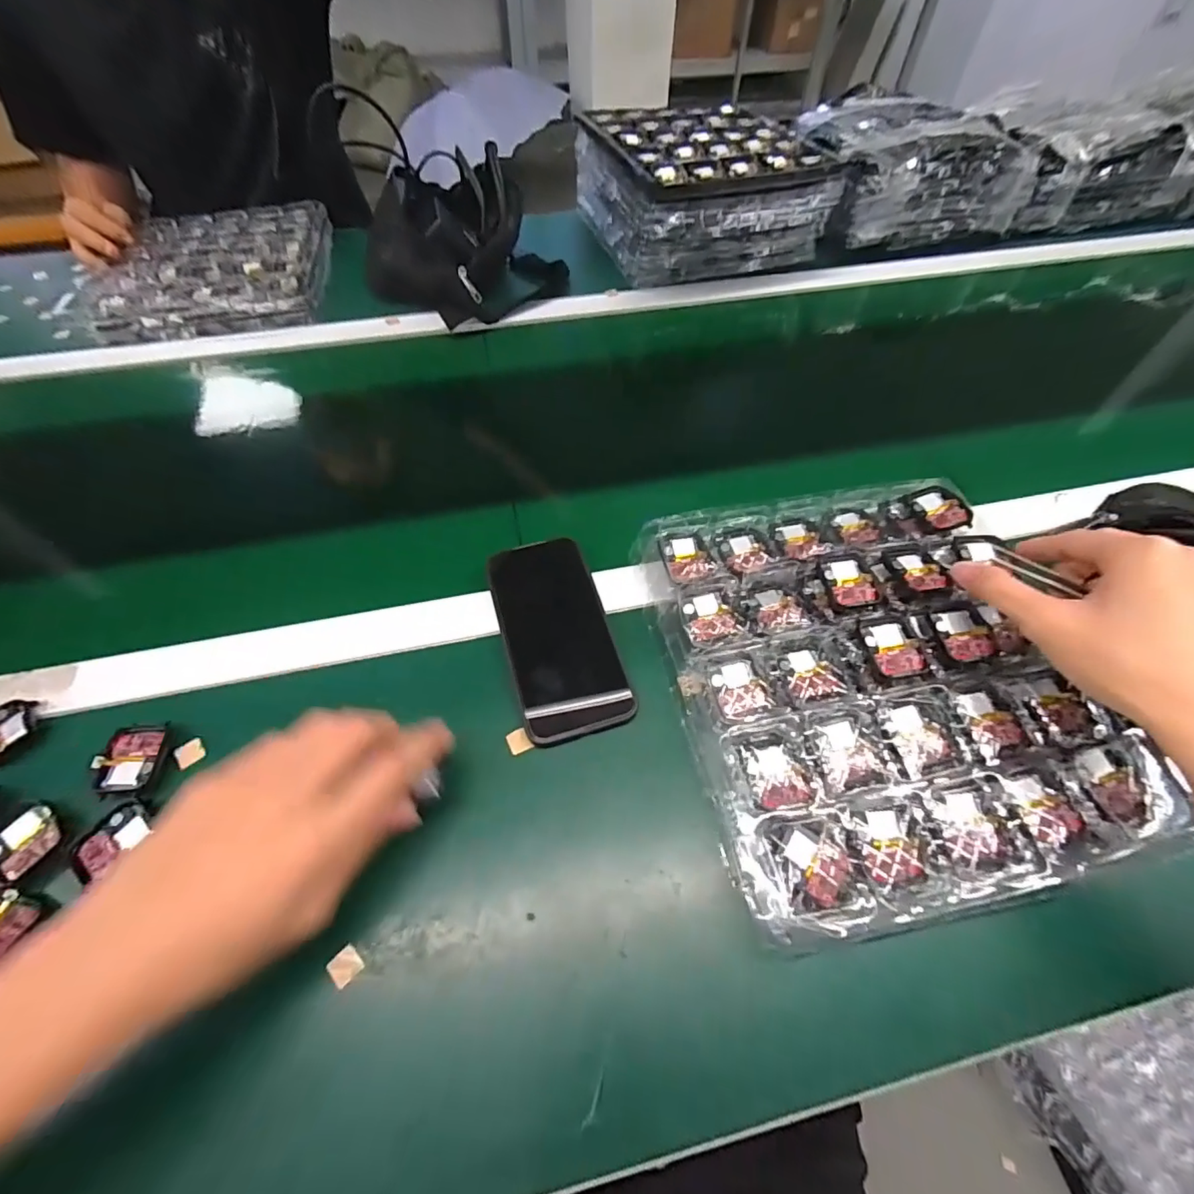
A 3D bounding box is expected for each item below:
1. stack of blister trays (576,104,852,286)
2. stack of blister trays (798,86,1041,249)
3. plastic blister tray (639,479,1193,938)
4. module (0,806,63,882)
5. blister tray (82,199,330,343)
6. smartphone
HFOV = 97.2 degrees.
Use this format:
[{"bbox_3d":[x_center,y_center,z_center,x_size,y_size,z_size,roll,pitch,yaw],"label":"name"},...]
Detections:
[{"bbox_3d":[0.140,-0.564,0.729,0.278,0.122,0.266,-17,57,-12],"label":"stack of blister trays"},{"bbox_3d":[0.432,-0.637,0.777,0.297,0.112,0.247,-14,57,-10],"label":"stack of blister trays"},{"bbox_3d":[0.185,0.040,0.355,0.253,0.027,0.276,-9,56,-6],"label":"plastic blister tray"},{"bbox_3d":[-0.341,0.145,0.313,0.031,0.008,0.036,30,60,19],"label":"module"},{"bbox_3d":[-0.489,-0.426,0.683,0.272,0.035,0.267,-8,56,-6],"label":"blister tray"},{"bbox_3d":[-0.030,0.023,0.391,0.077,0.015,0.159,-12,63,-15],"label":"smartphone"}]

